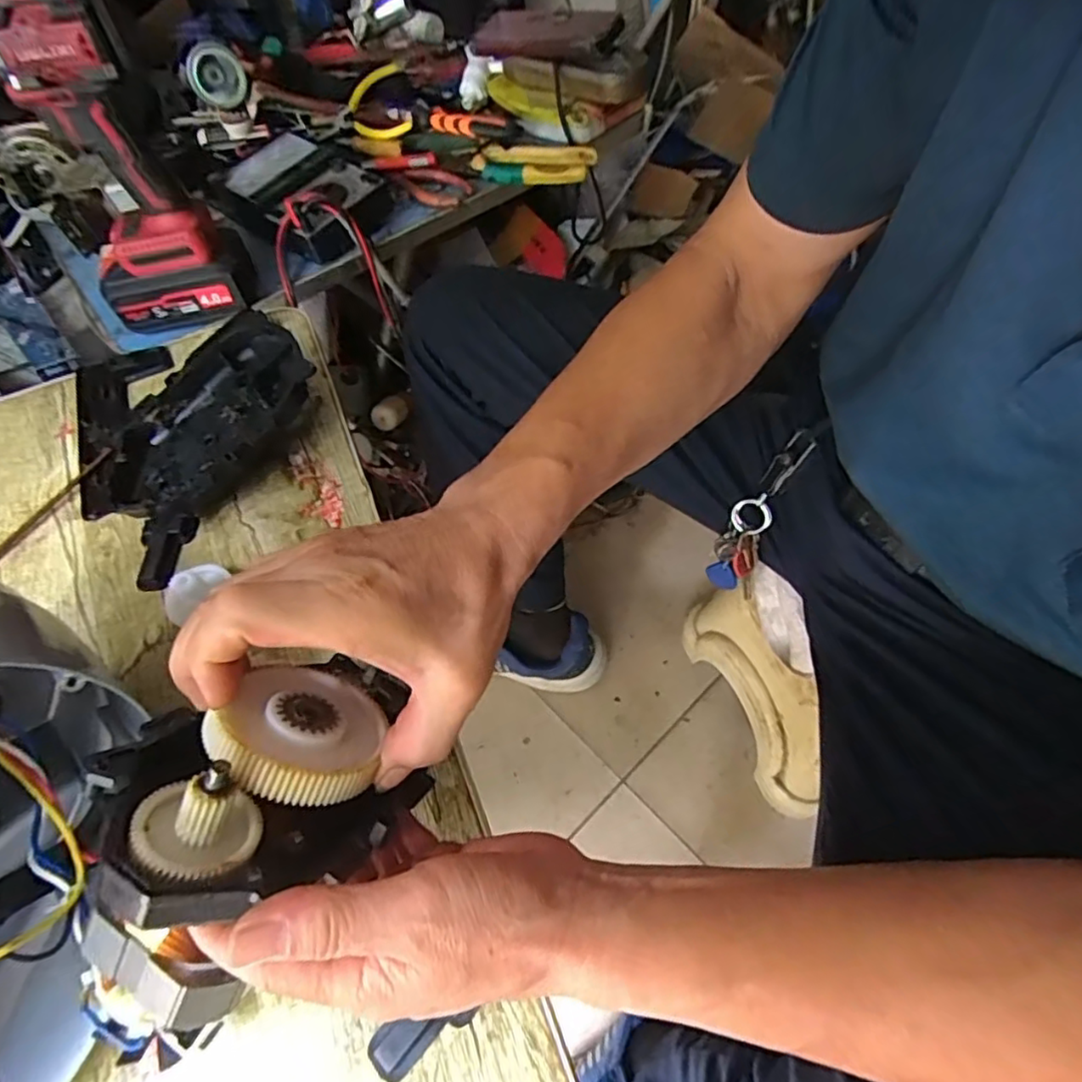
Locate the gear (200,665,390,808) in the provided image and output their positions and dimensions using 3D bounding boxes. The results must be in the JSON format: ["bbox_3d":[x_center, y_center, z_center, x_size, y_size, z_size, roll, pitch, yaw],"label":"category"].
[{"bbox_3d":[-0.107,0.082,0.284,0.071,0.013,0.078,22,21,-10],"label":"gear"}]

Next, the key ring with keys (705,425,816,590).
[{"bbox_3d":[0.180,-0.018,0.530,0.035,0.160,0.024,37,41,23],"label":"key ring with keys"}]

